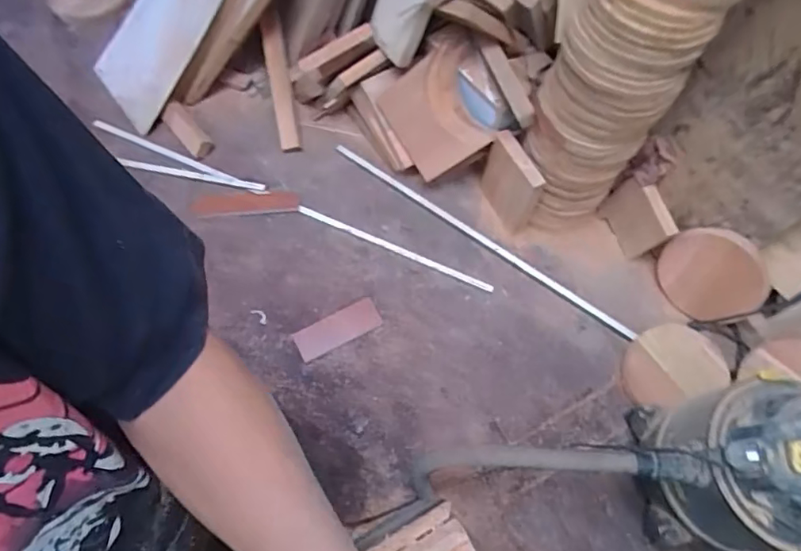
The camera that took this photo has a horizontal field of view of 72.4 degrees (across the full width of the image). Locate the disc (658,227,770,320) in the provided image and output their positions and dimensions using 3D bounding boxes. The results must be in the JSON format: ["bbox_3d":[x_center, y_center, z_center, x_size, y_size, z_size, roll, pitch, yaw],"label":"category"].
[{"bbox_3d":[0.751,-0.001,1.336,0.025,0.225,0.217,-11,84,-49],"label":"disc"}]

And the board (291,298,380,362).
[{"bbox_3d":[-0.153,0.131,1.344,0.208,0.015,0.076,-26,71,-13],"label":"board"}]

